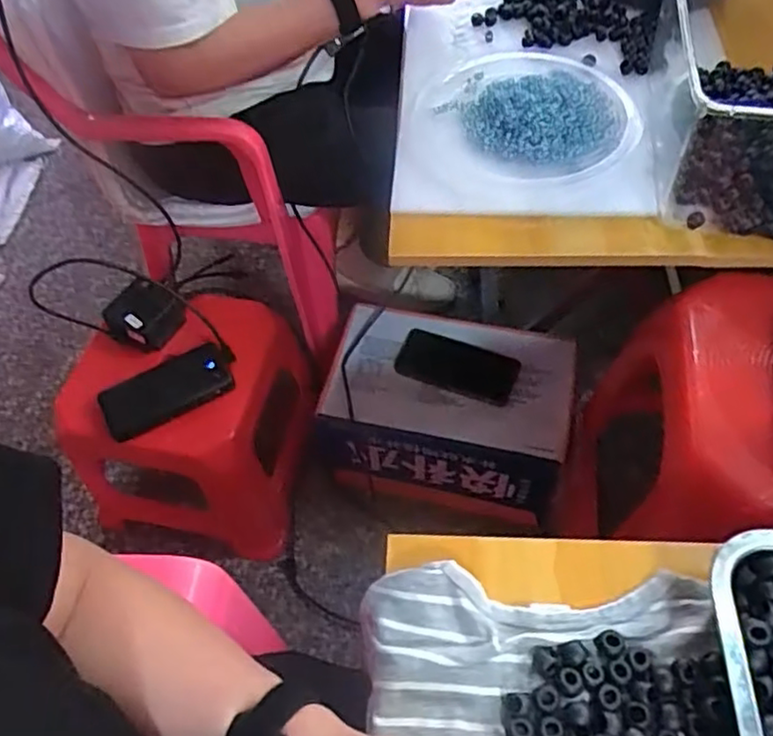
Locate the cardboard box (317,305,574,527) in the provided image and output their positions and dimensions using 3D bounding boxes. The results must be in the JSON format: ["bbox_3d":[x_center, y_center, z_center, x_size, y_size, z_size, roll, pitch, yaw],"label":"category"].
[{"bbox_3d":[0.086,0.065,0.962,0.324,0.158,0.224,9,58,10],"label":"cardboard box"}]

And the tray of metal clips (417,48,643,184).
[{"bbox_3d":[0.159,-0.279,0.719,0.219,0.048,0.208,-14,57,-5],"label":"tray of metal clips"}]

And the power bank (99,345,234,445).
[{"bbox_3d":[-0.272,0.029,0.824,0.158,0.024,0.079,-27,59,-14],"label":"power bank"}]

